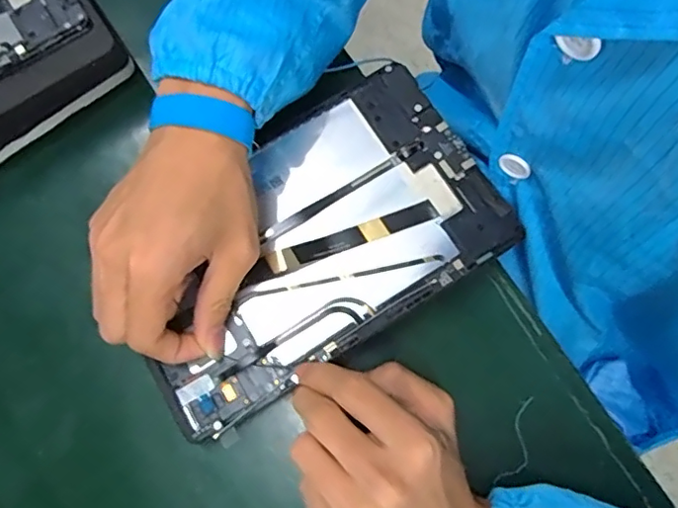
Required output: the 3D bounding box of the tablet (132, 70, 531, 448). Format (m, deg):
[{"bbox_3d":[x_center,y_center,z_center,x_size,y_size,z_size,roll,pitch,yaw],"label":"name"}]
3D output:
[{"bbox_3d":[-0.021,-0.007,0.358,0.242,0.010,0.147,-34,77,-7],"label":"tablet"}]

